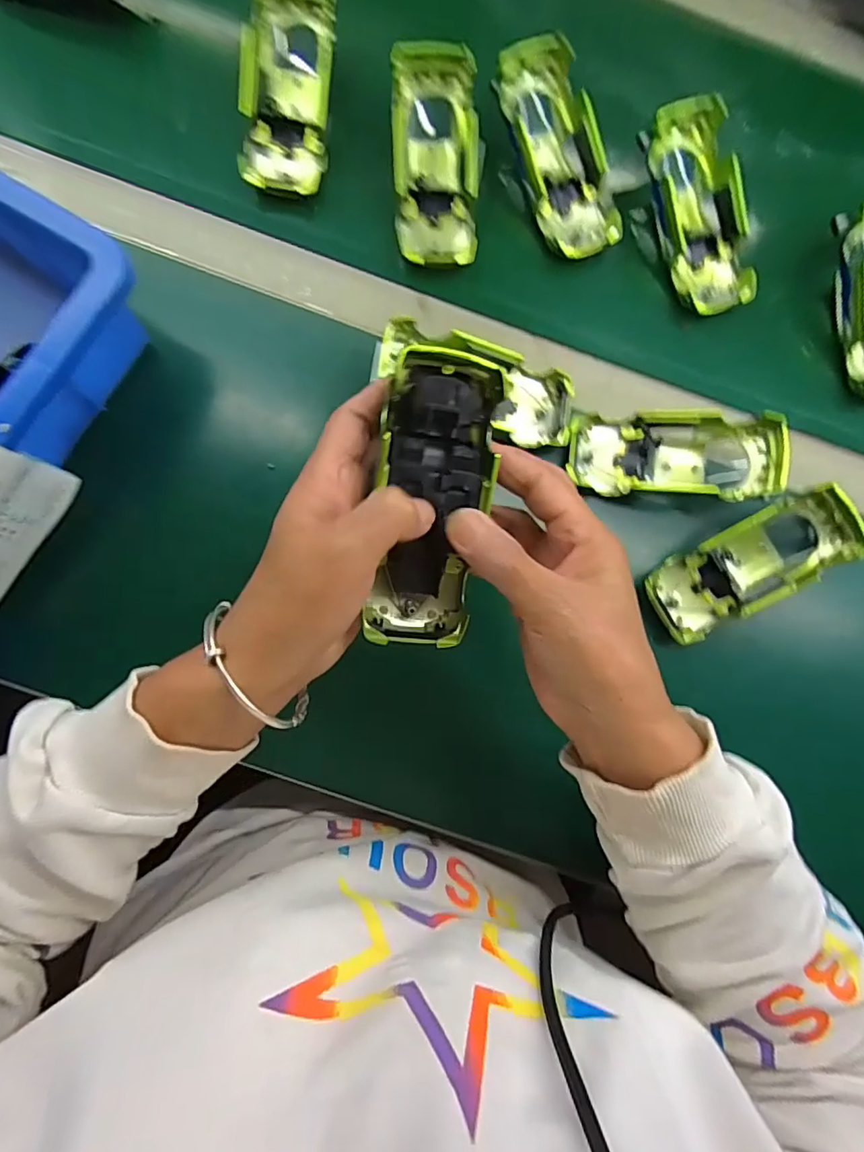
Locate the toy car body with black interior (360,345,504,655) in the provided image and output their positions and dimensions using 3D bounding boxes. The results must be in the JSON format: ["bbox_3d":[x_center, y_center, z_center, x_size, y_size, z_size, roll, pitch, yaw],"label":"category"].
[{"bbox_3d":[0.001,-0.034,0.251,0.051,0.029,0.131,7,102,-6],"label":"toy car body with black interior"}]

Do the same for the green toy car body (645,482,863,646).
[{"bbox_3d":[0.208,-0.008,0.358,0.130,0.035,0.054,-28,90,8],"label":"green toy car body"}]

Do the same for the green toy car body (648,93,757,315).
[{"bbox_3d":[0.194,-0.261,0.388,0.064,0.037,0.134,-20,89,-6],"label":"green toy car body"}]

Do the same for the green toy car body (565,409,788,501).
[{"bbox_3d":[0.160,-0.080,0.363,0.130,0.036,0.054,4,87,9],"label":"green toy car body"}]

